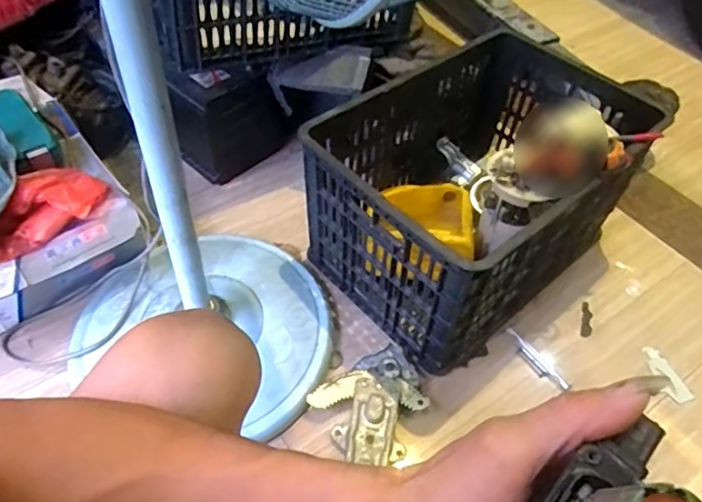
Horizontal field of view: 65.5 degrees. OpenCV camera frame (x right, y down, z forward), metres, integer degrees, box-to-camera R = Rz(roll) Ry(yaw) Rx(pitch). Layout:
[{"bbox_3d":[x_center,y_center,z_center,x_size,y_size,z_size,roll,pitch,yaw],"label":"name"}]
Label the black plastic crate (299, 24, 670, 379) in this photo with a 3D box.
[{"bbox_3d":[0.214,-0.113,0.921,0.520,0.287,0.356,-36,58,-26],"label":"black plastic crate"}]

